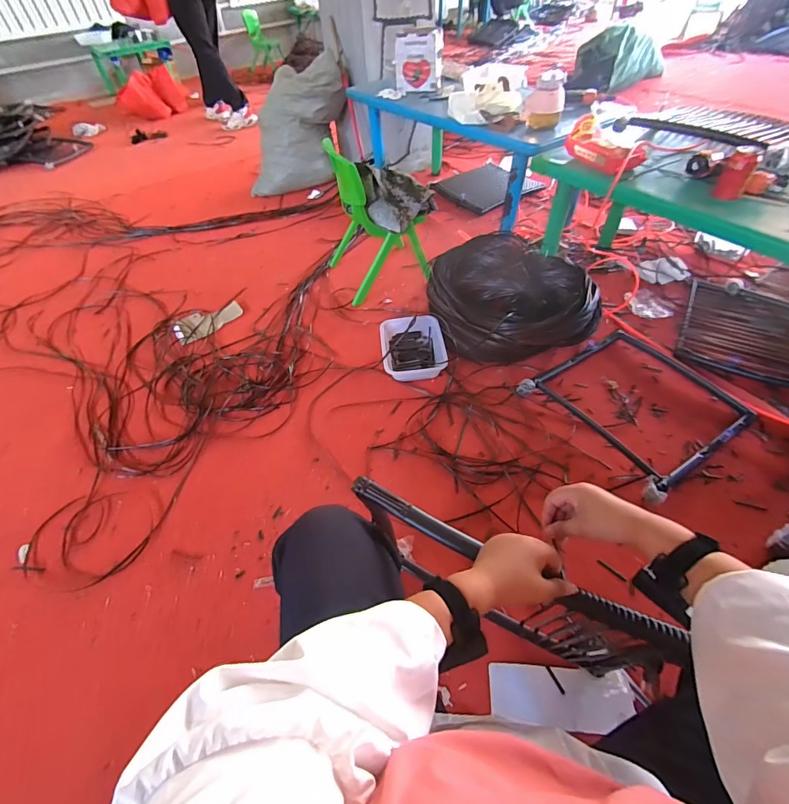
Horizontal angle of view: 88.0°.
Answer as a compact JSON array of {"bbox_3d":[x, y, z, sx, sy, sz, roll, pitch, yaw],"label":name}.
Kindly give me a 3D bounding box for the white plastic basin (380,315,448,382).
[{"bbox_3d":[0.062,-0.194,1.448,0.218,0.068,0.271,-7,49,-2],"label":"white plastic basin"}]

